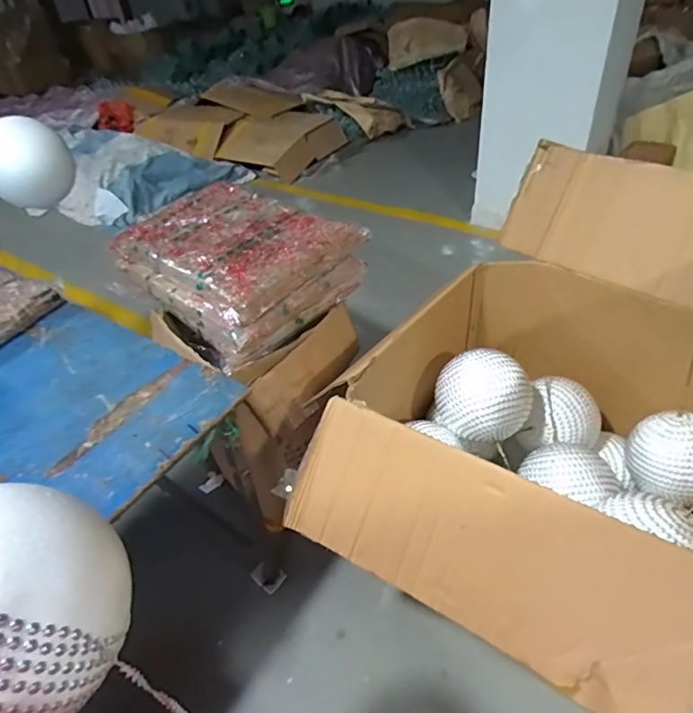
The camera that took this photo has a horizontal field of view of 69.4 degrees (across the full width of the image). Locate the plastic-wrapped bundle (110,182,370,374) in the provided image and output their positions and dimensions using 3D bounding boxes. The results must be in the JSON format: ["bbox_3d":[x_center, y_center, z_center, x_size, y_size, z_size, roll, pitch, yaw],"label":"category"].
[{"bbox_3d":[-0.265,-0.230,1.222,0.367,0.180,0.531,-35,48,-29],"label":"plastic-wrapped bundle"}]

